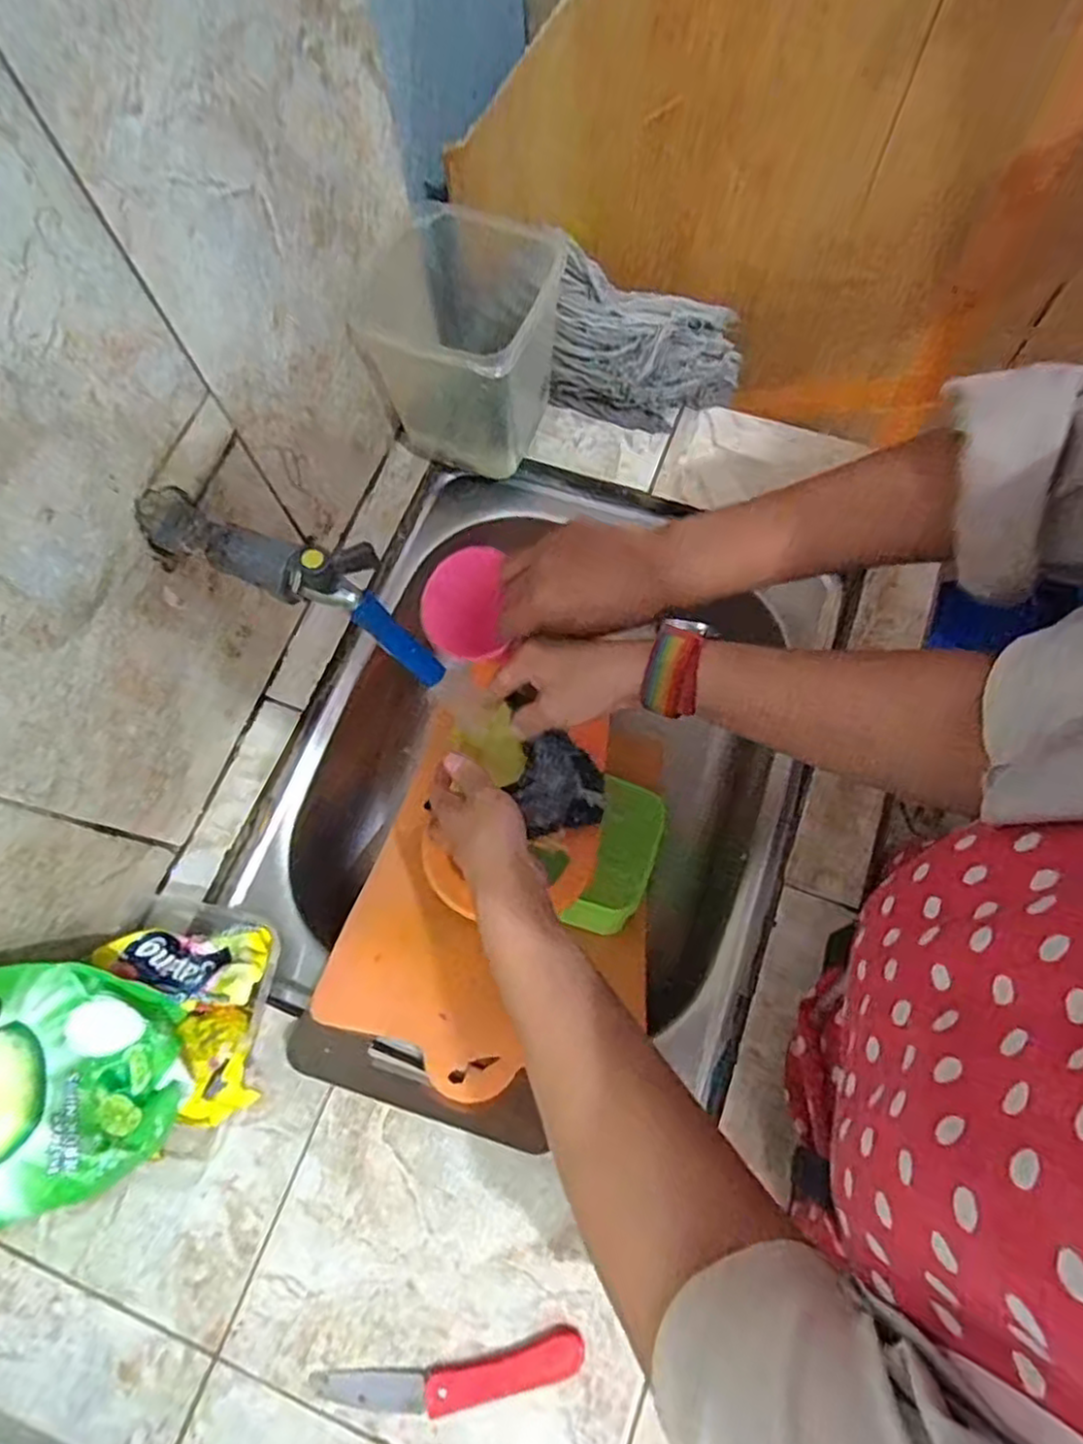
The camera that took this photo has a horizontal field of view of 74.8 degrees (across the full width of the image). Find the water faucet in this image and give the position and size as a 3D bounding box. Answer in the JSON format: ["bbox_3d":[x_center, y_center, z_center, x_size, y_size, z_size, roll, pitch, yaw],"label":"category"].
[{"bbox_3d":[-0.138,-0.084,0.407,0.180,0.080,0.035,26,74,-3],"label":"water faucet"}]

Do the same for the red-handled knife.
[{"bbox_3d":[-0.056,0.394,0.424,0.160,0.008,0.027,-9,72,-2],"label":"red-handled knife"}]

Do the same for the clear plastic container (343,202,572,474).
[{"bbox_3d":[-0.059,-0.304,0.571,0.129,0.142,0.143,10,72,5],"label":"clear plastic container"}]

